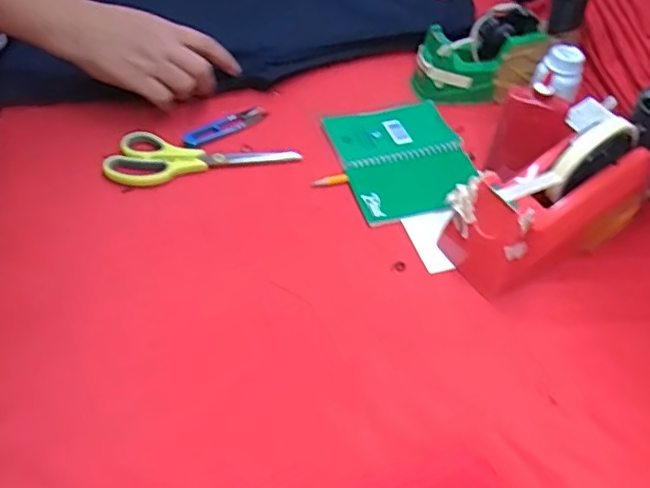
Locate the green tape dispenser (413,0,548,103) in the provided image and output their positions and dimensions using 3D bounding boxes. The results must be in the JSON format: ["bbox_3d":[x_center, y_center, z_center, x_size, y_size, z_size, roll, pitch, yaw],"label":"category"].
[{"bbox_3d":[0.178,-0.218,0.688,0.140,0.078,0.063,-12,51,-14],"label":"green tape dispenser"}]

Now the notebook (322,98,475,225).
[{"bbox_3d":[0.083,-0.091,0.624,0.134,0.010,0.154,-11,51,-13],"label":"notebook"}]

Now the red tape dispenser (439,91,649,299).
[{"bbox_3d":[0.219,-0.051,0.528,0.244,0.129,0.078,-30,56,-10],"label":"red tape dispenser"}]

